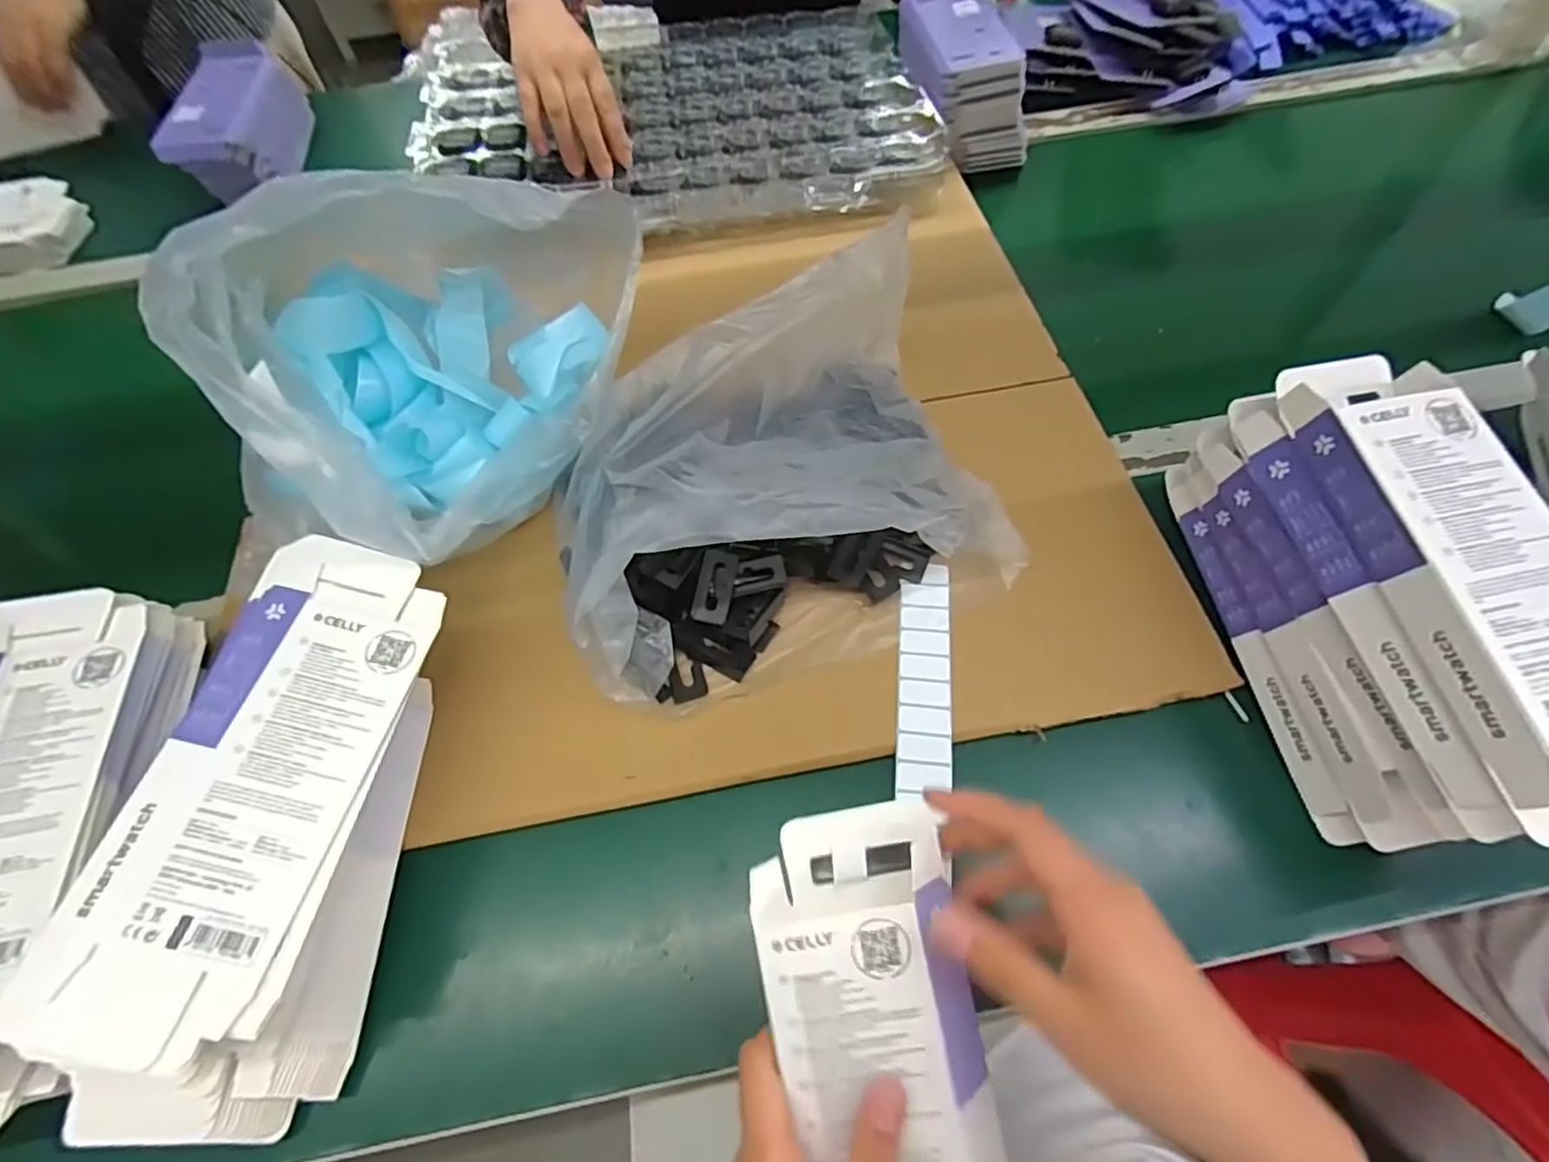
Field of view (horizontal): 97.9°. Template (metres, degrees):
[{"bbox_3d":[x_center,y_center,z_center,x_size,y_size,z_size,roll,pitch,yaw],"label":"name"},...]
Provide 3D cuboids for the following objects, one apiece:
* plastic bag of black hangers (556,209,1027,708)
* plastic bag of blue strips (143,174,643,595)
[{"bbox_3d":[-0.001,-0.072,0.426,0.277,0.120,0.210,-20,62,-8],"label":"plastic bag of black hangers"},{"bbox_3d":[-0.216,-0.155,0.403,0.219,0.195,0.232,31,67,18],"label":"plastic bag of blue strips"}]

